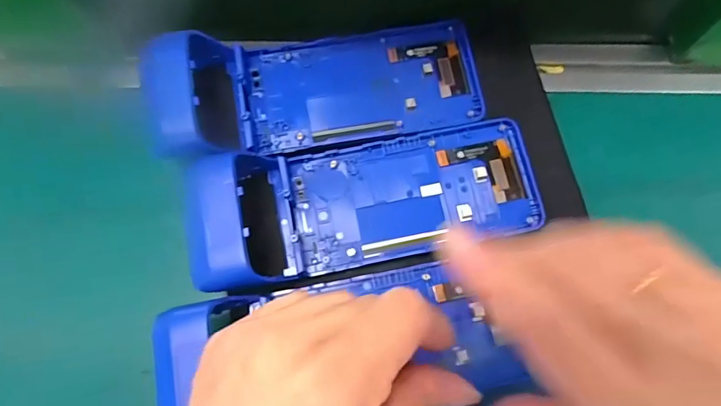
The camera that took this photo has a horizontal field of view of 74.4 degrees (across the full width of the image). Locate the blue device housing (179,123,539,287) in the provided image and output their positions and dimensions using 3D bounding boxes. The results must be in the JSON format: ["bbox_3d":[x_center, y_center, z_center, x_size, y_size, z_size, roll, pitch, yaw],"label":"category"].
[{"bbox_3d":[0.006,-0.009,0.300,0.221,0.052,0.091,-11,75,-2],"label":"blue device housing"}]

